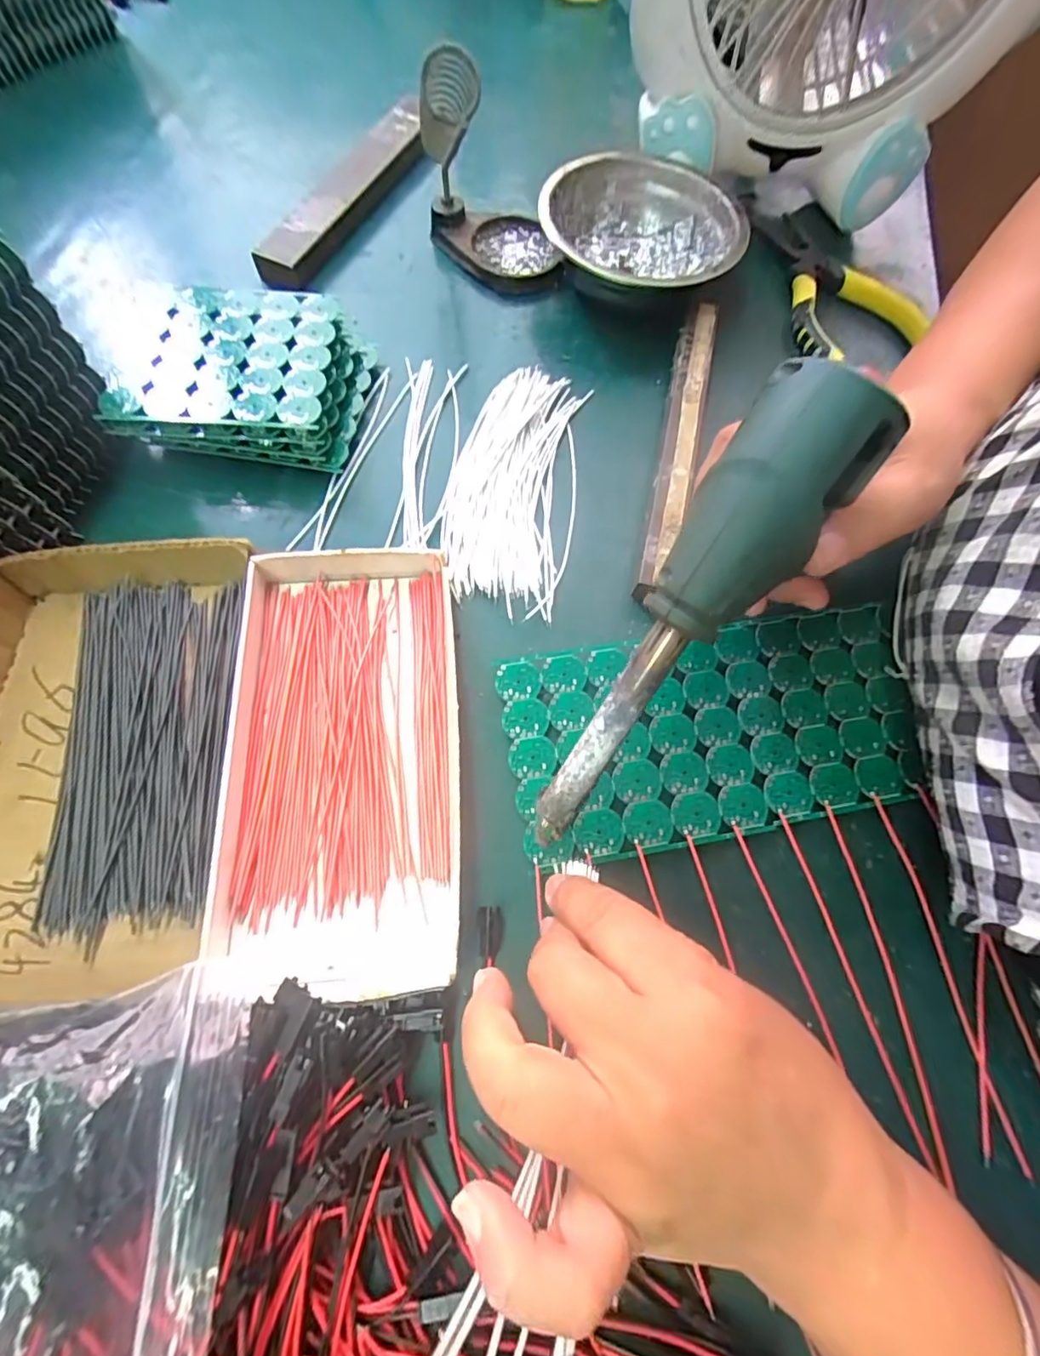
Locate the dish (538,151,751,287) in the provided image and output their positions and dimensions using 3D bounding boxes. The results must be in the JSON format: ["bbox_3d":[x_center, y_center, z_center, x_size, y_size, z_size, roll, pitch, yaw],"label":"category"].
[{"bbox_3d":[0.074,-0.275,0.351,0.114,0.046,0.104,1,69,-3],"label":"dish"}]

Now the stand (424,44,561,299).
[{"bbox_3d":[-0.021,-0.306,0.330,0.078,0.104,0.082,-10,70,-7],"label":"stand"}]

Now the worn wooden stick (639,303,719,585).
[{"bbox_3d":[0.090,-0.135,0.311,0.019,0.020,0.192,13,69,2],"label":"worn wooden stick"}]

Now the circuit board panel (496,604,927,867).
[{"bbox_3d":[0.090,0.022,0.259,0.190,0.007,0.093,-9,70,-6],"label":"circuit board panel"}]

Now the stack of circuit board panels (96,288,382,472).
[{"bbox_3d":[-0.149,-0.166,0.303,0.121,0.036,0.099,1,69,-2],"label":"stack of circuit board panels"}]

